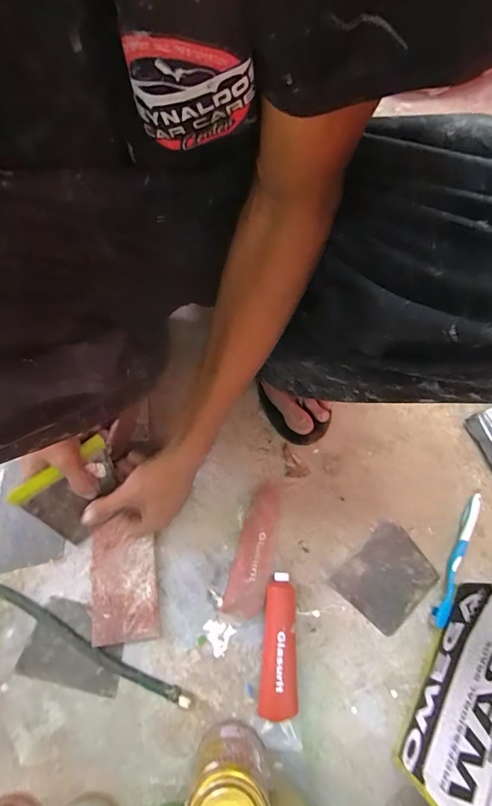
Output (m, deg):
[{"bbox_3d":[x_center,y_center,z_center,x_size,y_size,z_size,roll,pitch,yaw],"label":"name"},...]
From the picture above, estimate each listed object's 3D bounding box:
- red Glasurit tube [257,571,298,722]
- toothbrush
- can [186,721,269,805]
[{"bbox_3d":[0.041,0.285,0.478,0.043,0.028,0.150,6,68,0],"label":"red Glasurit tube"},{"bbox_3d":[0.279,0.200,0.529,0.019,0.017,0.181,29,70,9],"label":"toothbrush"},{"bbox_3d":[-0.016,0.361,0.380,0.068,0.138,0.066,1,68,-2],"label":"can"}]

